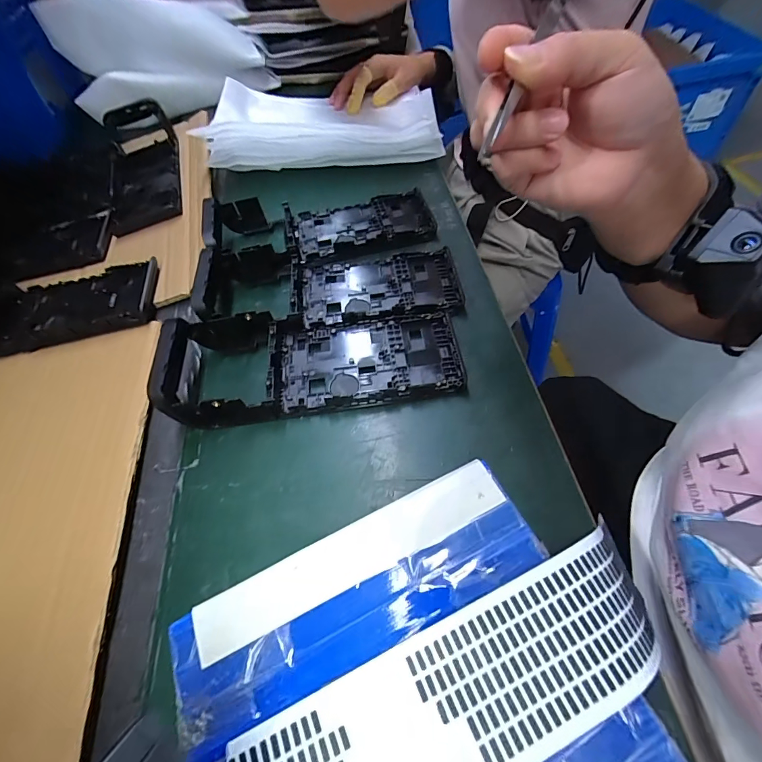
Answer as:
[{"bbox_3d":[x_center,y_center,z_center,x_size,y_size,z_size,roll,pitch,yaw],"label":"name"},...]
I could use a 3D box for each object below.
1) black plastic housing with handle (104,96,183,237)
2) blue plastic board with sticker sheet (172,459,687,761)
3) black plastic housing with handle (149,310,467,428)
[{"bbox_3d":[-0.292,-0.270,0.462,0.085,0.036,0.240,-18,57,-5],"label":"black plastic housing with handle"},{"bbox_3d":[0.030,0.156,0.187,0.229,0.008,0.188,-25,60,-9],"label":"blue plastic board with sticker sheet"},{"bbox_3d":[-0.056,-0.023,0.291,0.214,0.045,0.089,-9,57,1],"label":"black plastic housing with handle"}]

